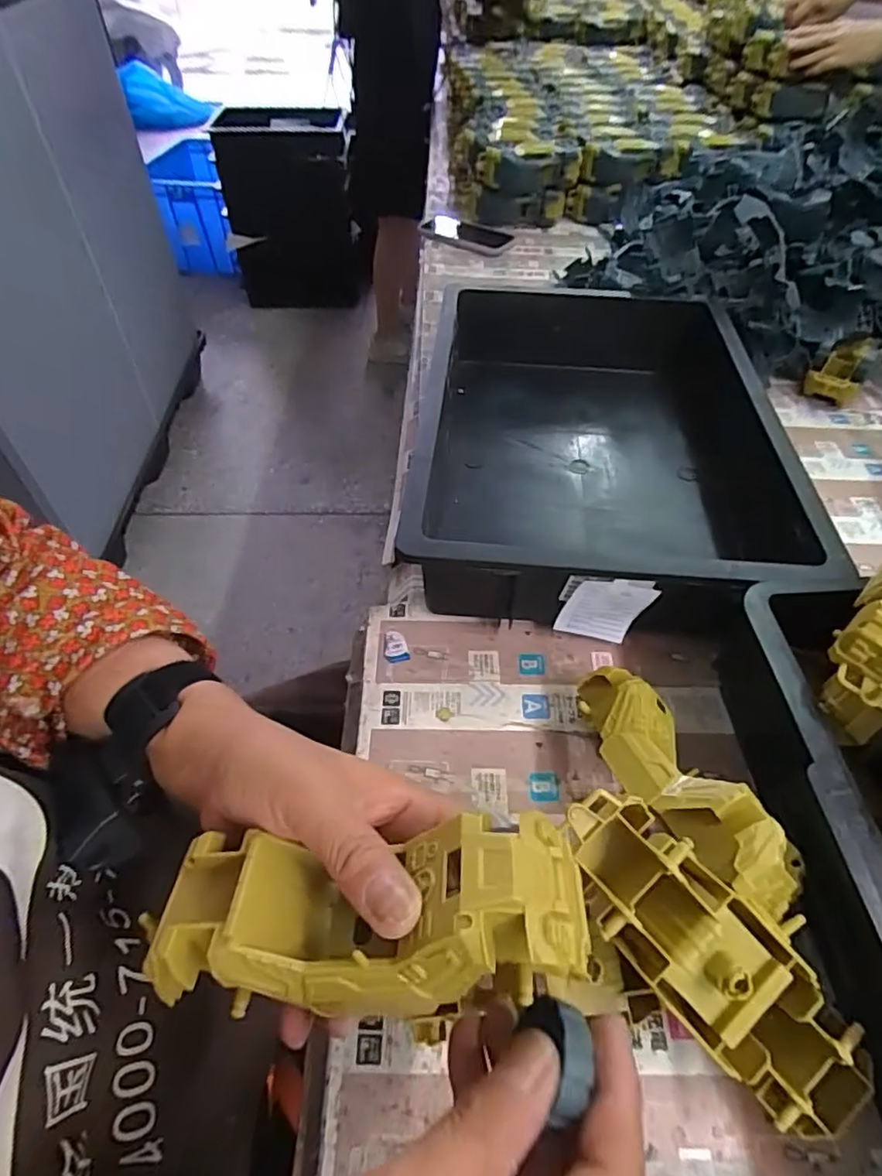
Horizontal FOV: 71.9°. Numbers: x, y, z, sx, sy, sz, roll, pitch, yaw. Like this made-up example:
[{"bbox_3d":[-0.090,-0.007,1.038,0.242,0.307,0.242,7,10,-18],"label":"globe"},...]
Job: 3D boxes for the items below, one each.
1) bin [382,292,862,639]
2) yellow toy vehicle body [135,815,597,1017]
[{"bbox_3d":[0.144,-0.148,0.589,0.326,0.104,0.457,6,49,2],"label":"bin"},{"bbox_3d":[-0.032,0.124,0.230,0.168,0.042,0.063,-9,48,11],"label":"yellow toy vehicle body"}]

